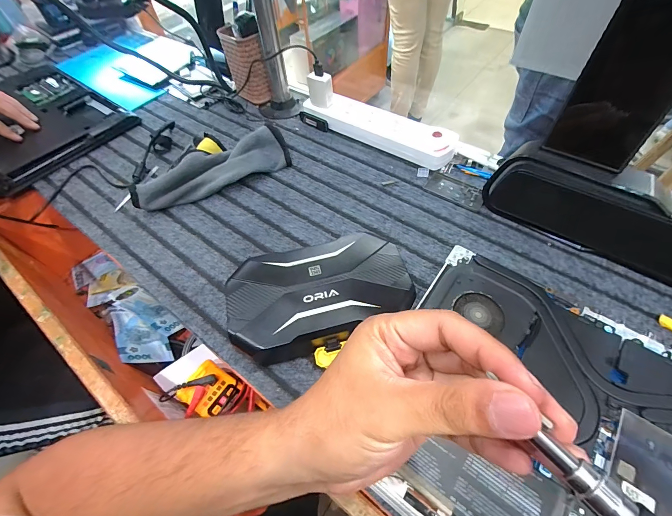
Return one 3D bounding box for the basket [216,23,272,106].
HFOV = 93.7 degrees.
[{"bbox_3d":[-0.166,-0.347,0.578,0.051,0.113,0.091,-28,57,-14],"label":"basket"}]

